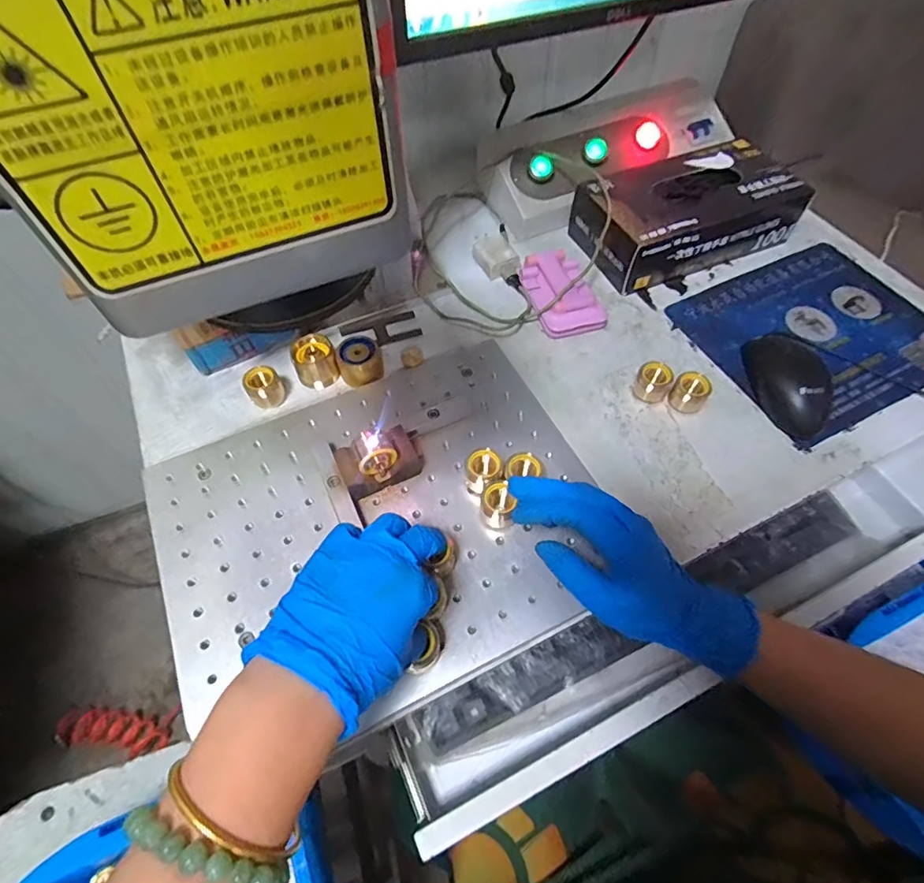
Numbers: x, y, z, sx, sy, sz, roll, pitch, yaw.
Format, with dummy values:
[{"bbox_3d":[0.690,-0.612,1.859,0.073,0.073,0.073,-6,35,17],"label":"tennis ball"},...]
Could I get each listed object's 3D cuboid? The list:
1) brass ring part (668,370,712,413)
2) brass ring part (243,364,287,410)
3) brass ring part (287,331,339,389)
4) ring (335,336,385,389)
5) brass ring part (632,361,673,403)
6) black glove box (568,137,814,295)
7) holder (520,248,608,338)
[{"bbox_3d":[0.209,-0.045,0.467,0.030,0.027,0.030,1,58,-1],"label":"brass ring part"},{"bbox_3d":[-0.182,-0.051,0.469,0.032,0.026,0.027,-27,62,-17],"label":"brass ring part"},{"bbox_3d":[-0.142,-0.079,0.484,0.039,0.030,0.035,-18,60,-12],"label":"brass ring part"},{"bbox_3d":[-0.097,-0.077,0.484,0.042,0.026,0.039,1,58,-1],"label":"ring"},{"bbox_3d":[0.177,-0.055,0.474,0.028,0.029,0.027,15,59,8],"label":"brass ring part"},{"bbox_3d":[0.251,-0.254,0.569,0.228,0.074,0.122,-16,60,-11],"label":"black glove box"},{"bbox_3d":[0.105,-0.158,0.538,0.063,0.029,0.103,-15,59,-10],"label":"holder"}]

